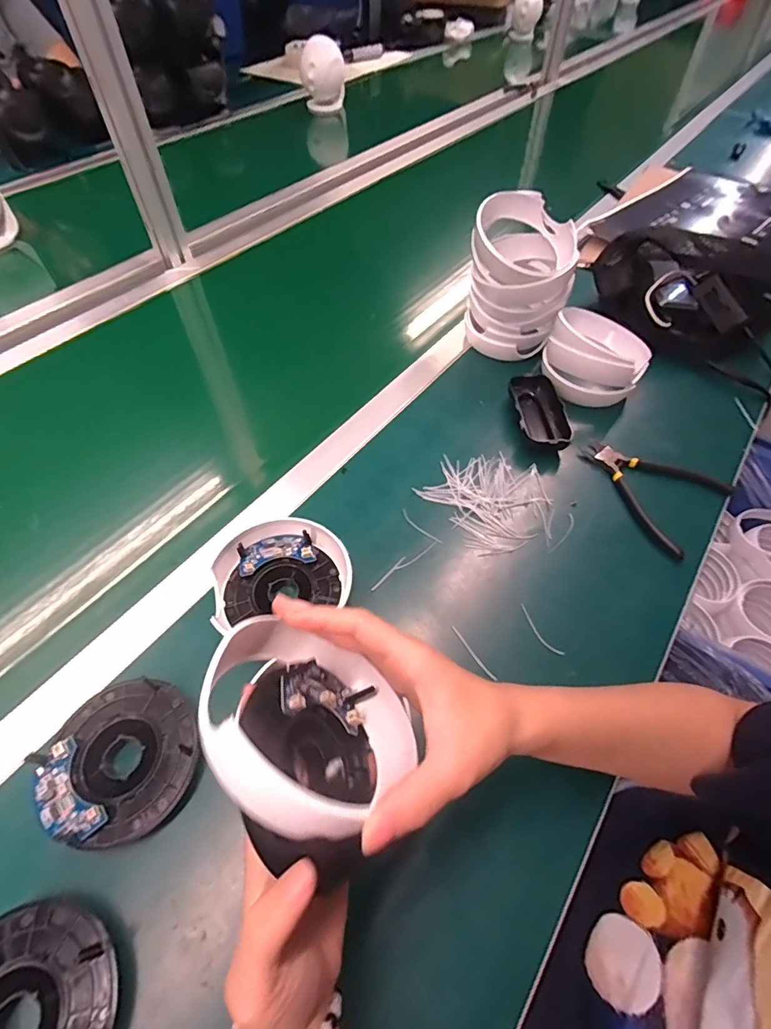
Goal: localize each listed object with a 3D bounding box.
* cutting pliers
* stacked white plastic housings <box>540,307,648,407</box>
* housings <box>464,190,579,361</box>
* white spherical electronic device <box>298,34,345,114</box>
[{"bbox_3d":[0.270,-0.035,0.475,0.135,0.009,0.117,39,63,23],"label":"cutting pliers"},{"bbox_3d":[0.254,-0.196,0.548,0.111,0.070,0.119,26,58,17],"label":"stacked white plastic housings"},{"bbox_3d":[0.164,-0.285,0.559,0.118,0.148,0.129,15,56,9],"label":"housings"},{"bbox_3d":[-0.165,-1.139,1.189,0.111,0.129,0.107,-5,55,-5],"label":"white spherical electronic device"}]

